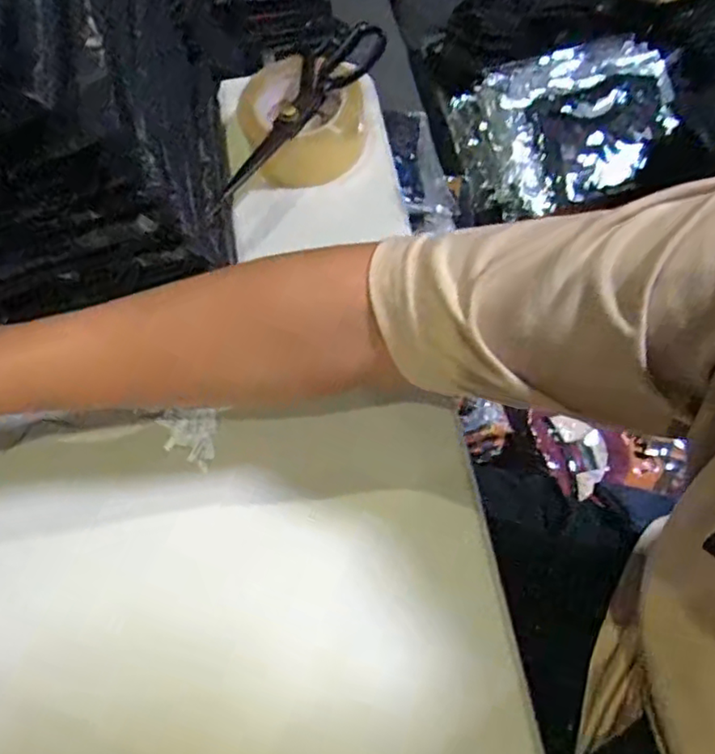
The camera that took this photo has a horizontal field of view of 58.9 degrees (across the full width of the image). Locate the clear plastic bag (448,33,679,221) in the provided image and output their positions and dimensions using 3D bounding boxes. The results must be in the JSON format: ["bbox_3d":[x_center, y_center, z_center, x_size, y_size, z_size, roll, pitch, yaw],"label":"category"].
[{"bbox_3d":[0.321,-0.382,0.983,0.317,0.109,0.242,-7,63,0],"label":"clear plastic bag"}]

